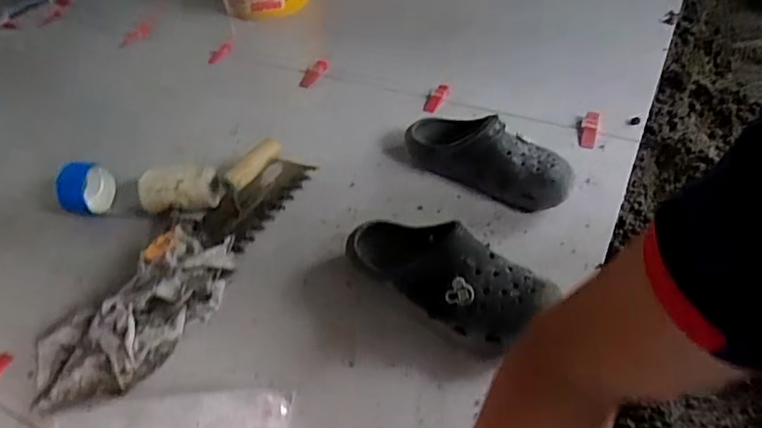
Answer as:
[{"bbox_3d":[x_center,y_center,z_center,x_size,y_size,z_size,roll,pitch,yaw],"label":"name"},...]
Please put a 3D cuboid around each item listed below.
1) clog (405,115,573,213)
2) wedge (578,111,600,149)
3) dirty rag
[{"bbox_3d":[0.155,-0.095,0.811,0.260,0.089,0.099,26,53,30],"label":"clog"},{"bbox_3d":[0.340,-0.139,0.899,0.026,0.014,0.084,12,41,19],"label":"wedge"},{"bbox_3d":[-0.288,0.111,0.647,0.122,0.070,0.265,29,54,32],"label":"dirty rag"}]

